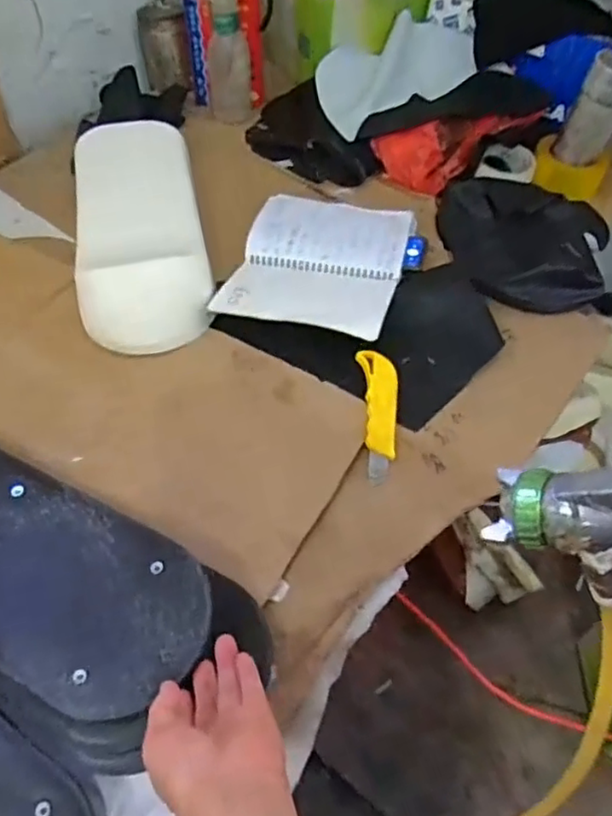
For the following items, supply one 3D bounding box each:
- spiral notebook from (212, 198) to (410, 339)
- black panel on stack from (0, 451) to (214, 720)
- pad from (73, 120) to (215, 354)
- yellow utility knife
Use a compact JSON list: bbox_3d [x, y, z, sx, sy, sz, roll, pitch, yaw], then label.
[{"bbox_3d":[0.017,-0.185,0.834,0.211,0.030,0.246,14,53,10],"label":"spiral notebook"},{"bbox_3d":[-0.274,0.121,0.568,0.408,0.012,0.146,24,64,16],"label":"black panel on stack"},{"bbox_3d":[-0.216,-0.242,0.828,0.156,0.077,0.372,-9,52,-8],"label":"pad"},{"bbox_3d":[0.079,0.007,0.702,0.041,0.013,0.160,1,64,1],"label":"yellow utility knife"}]

